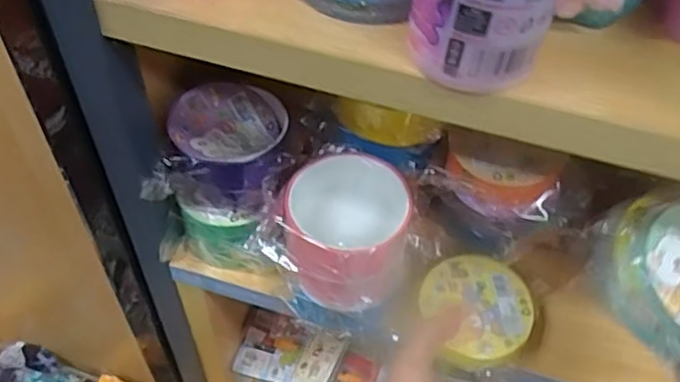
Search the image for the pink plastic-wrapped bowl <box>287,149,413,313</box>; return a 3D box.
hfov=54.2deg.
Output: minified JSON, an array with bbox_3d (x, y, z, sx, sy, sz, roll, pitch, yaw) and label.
[{"bbox_3d":[0.004,0.030,0.466,0.081,0.076,0.085,1,51,-2],"label":"pink plastic-wrapped bowl"}]

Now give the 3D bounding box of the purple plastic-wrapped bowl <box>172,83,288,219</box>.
[{"bbox_3d":[-0.083,-0.029,0.497,0.088,0.063,0.094,1,51,-2],"label":"purple plastic-wrapped bowl"}]

